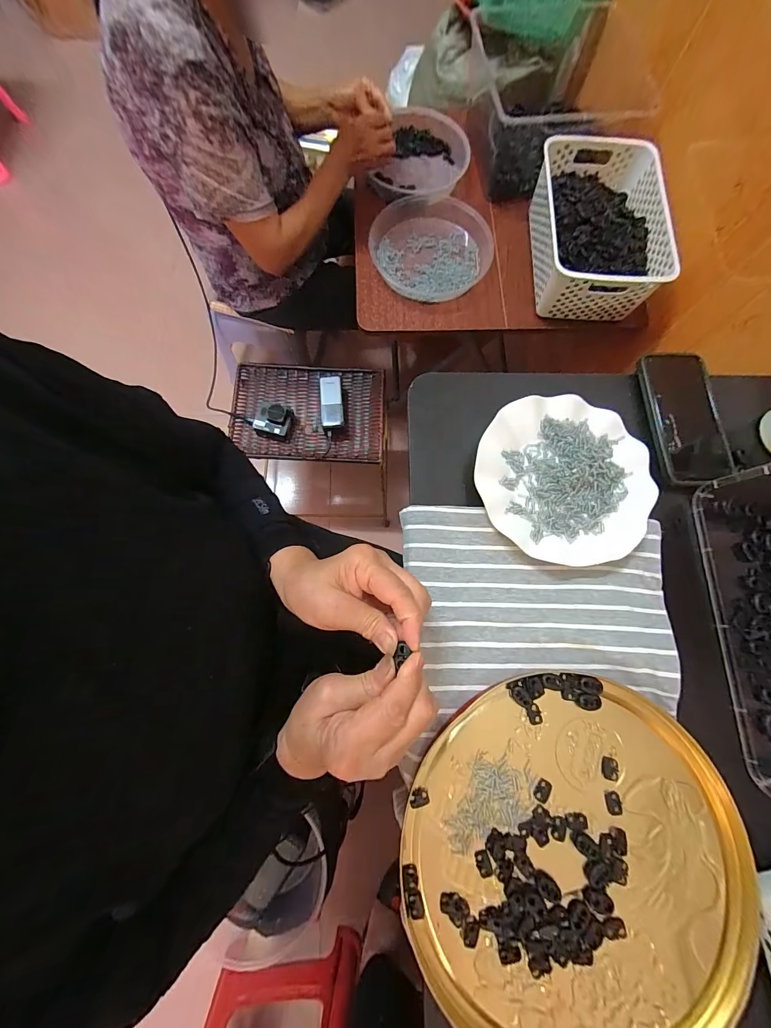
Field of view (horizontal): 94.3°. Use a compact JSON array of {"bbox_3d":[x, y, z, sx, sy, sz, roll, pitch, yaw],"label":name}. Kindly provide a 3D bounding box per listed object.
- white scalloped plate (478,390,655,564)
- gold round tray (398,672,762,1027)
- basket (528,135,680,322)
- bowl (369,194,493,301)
[{"bbox_3d":[0.189,-0.037,0.384,0.179,0.026,0.176,0,76,0],"label":"white scalloped plate"},{"bbox_3d":[0.165,0.297,0.308,0.287,0.009,0.284,0,76,0],"label":"gold round tray"},{"bbox_3d":[0.389,-0.521,0.664,0.207,0.099,0.313,2,77,-1],"label":"basket"},{"bbox_3d":[0.090,-0.527,0.706,0.222,0.041,0.222,37,79,8],"label":"bowl"}]

